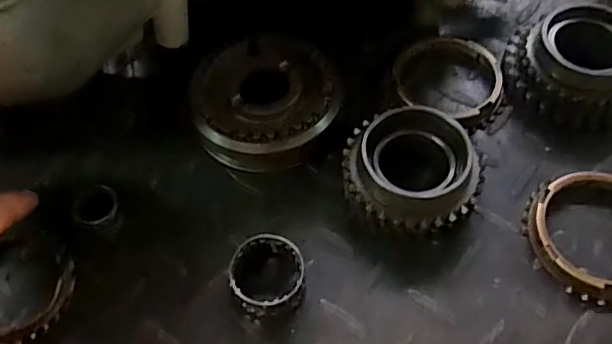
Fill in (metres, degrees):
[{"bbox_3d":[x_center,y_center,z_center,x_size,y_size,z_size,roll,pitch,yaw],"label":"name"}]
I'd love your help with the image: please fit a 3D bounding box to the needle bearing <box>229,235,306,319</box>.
[{"bbox_3d":[-0.017,0.047,0.254,0.032,0.019,0.034,4,59,7],"label":"needle bearing"}]

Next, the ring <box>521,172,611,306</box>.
[{"bbox_3d":[0.135,0.028,0.264,0.064,0.010,0.062,-2,59,3],"label":"ring"}]

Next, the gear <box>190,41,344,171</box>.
[{"bbox_3d":[-0.021,-0.037,0.302,0.079,0.023,0.072,-2,59,3],"label":"gear"}]

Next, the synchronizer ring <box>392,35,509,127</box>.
[{"bbox_3d":[0.080,-0.052,0.314,0.061,0.010,0.056,-2,59,3],"label":"synchronizer ring"}]

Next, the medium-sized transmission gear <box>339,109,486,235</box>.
[{"bbox_3d":[0.049,0.001,0.272,0.064,0.031,0.056,28,65,19],"label":"medium-sized transmission gear"}]

